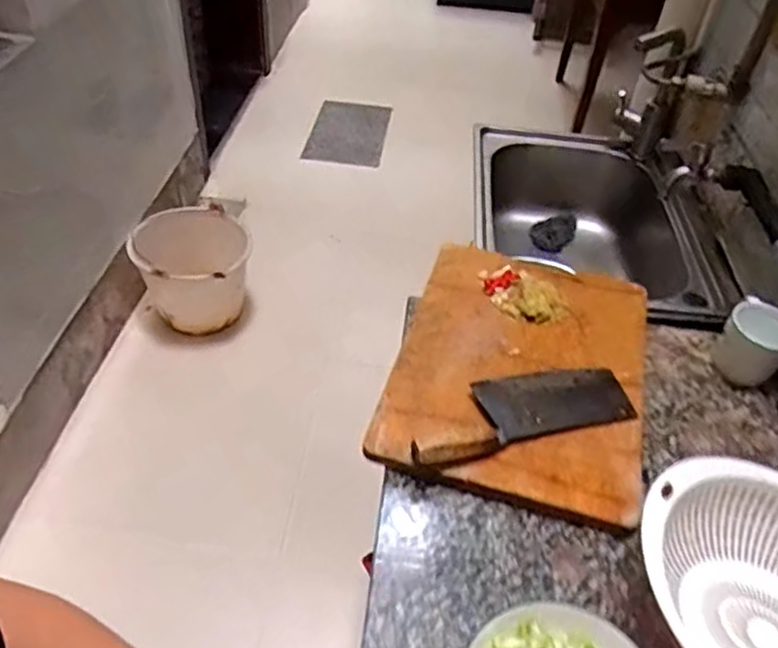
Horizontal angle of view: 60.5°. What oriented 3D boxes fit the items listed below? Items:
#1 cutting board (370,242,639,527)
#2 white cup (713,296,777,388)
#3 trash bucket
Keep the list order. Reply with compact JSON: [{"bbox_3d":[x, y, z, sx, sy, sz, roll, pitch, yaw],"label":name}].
[{"bbox_3d":[0.166,0.049,0.837,0.300,0.029,0.380,14,46,9],"label":"cutting board"},{"bbox_3d":[0.466,0.024,0.852,0.082,0.088,0.067,33,52,25],"label":"white cup"},{"bbox_3d":[-0.539,-0.137,1.867,0.288,0.273,0.285,2,45,-2],"label":"trash bucket"}]

